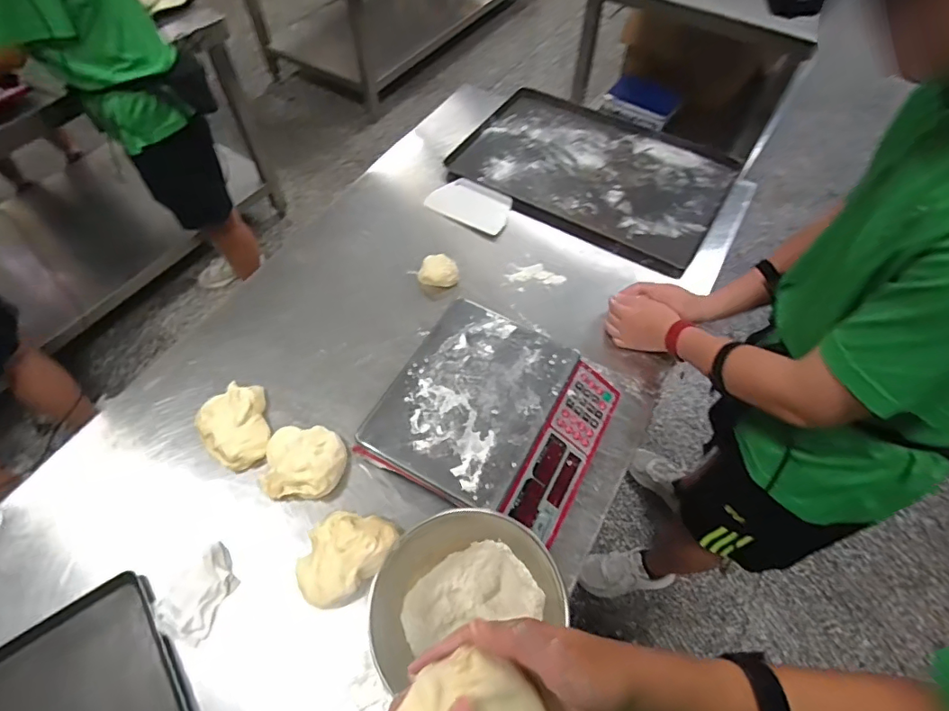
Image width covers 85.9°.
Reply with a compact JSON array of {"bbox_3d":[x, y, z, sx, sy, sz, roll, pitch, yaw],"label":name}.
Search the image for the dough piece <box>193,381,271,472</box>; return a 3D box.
[{"bbox_3d":[-0.390,0.116,0.823,0.109,0.048,0.140,-14,60,-11],"label":"dough piece"}]

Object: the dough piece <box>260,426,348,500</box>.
[{"bbox_3d":[-0.265,0.164,0.791,0.127,0.059,0.114,2,59,-2],"label":"dough piece"}]

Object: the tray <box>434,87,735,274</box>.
[{"bbox_3d":[0.273,-0.432,1.182,0.593,0.042,0.417,31,62,15],"label":"tray"}]

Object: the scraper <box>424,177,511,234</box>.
[{"bbox_3d":[-0.004,-0.334,1.118,0.177,0.013,0.117,27,61,13],"label":"scraper"}]

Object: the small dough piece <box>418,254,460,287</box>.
[{"bbox_3d":[-0.069,-0.166,1.002,0.076,0.030,0.060,6,59,1],"label":"small dough piece"}]

